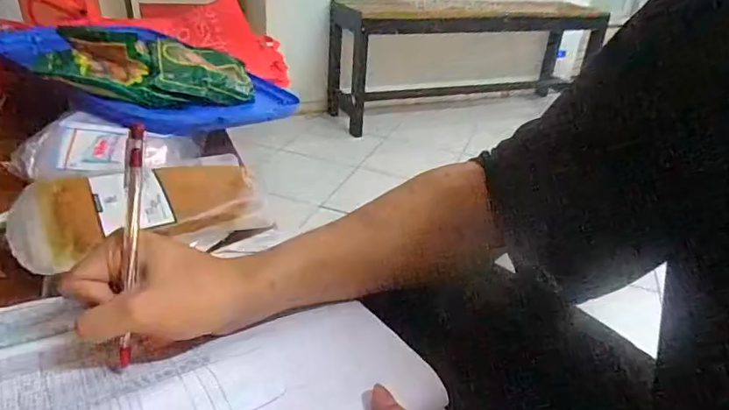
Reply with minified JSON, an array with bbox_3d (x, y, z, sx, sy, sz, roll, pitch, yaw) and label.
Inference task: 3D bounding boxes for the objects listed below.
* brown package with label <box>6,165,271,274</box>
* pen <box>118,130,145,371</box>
[{"bbox_3d":[-0.206,-0.001,0.468,0.209,0.042,0.123,-17,36,-33],"label":"brown package with label"},{"bbox_3d":[-0.150,0.027,0.323,0.011,0.155,0.013,6,6,3],"label":"pen"}]

